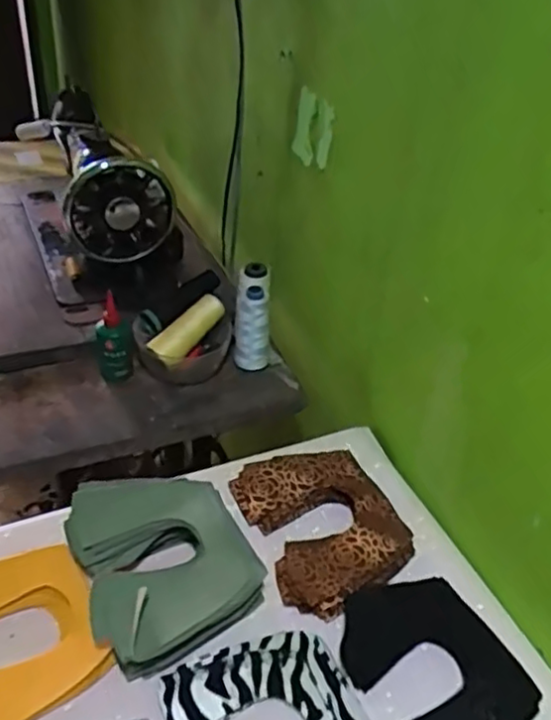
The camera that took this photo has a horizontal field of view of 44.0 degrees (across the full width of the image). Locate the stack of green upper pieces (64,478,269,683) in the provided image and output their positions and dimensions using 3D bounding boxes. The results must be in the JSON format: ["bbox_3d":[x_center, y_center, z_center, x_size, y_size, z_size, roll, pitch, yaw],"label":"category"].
[{"bbox_3d":[-0.104,0.179,0.613,0.148,0.065,0.168,-18,43,-27],"label":"stack of green upper pieces"}]

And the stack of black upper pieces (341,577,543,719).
[{"bbox_3d":[0.132,0.255,0.572,0.124,0.034,0.166,-11,40,-20],"label":"stack of black upper pieces"}]

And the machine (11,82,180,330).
[{"bbox_3d":[-0.276,-0.247,1.030,0.170,0.236,0.383,-12,40,-21],"label":"machine"}]

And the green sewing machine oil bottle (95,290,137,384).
[{"bbox_3d":[-0.199,-0.035,0.835,0.046,0.131,0.037,-5,38,-12],"label":"green sewing machine oil bottle"}]

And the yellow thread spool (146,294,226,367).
[{"bbox_3d":[-0.110,-0.039,0.864,0.037,0.032,0.120,28,57,27],"label":"yellow thread spool"}]

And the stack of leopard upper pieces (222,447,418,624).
[{"bbox_3d":[0.047,0.161,0.689,0.141,0.035,0.178,-15,42,-24],"label":"stack of leopard upper pieces"}]

